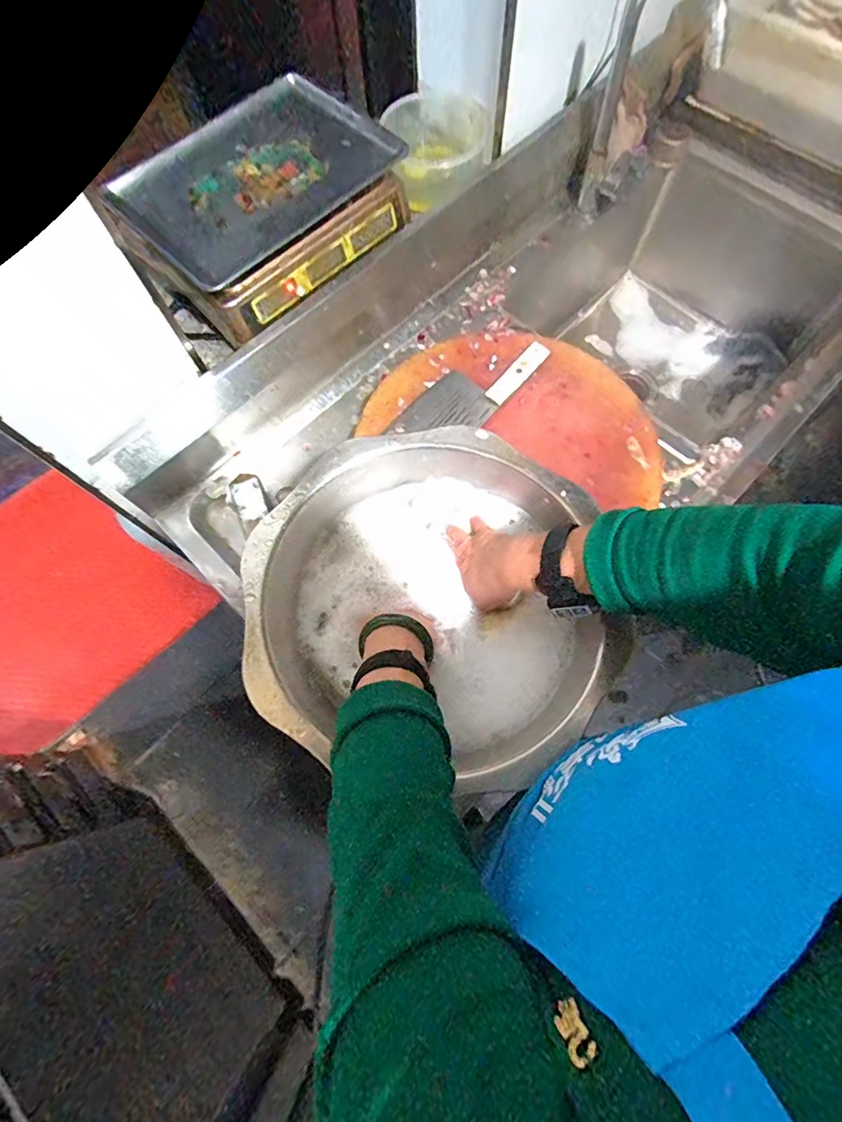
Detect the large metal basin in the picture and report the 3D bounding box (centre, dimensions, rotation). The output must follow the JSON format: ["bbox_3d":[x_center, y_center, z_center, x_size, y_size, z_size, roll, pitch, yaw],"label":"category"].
[{"bbox_3d":[0.009,0.037,0.526,0.363,0.079,0.364,-1,71,1],"label":"large metal basin"}]

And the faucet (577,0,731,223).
[{"bbox_3d":[0.310,-0.628,0.700,0.059,0.334,0.198,-7,71,-1],"label":"faucet"}]

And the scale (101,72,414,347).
[{"bbox_3d":[-0.226,-0.516,0.699,0.328,0.085,0.328,42,77,14],"label":"scale"}]

